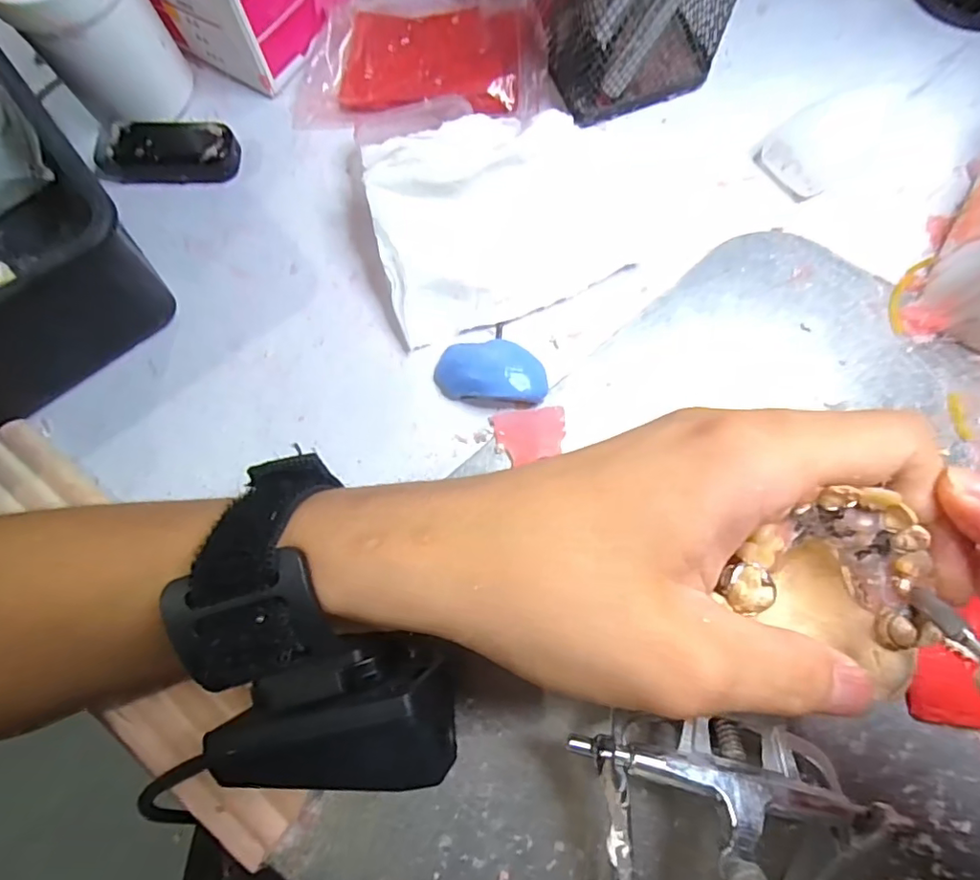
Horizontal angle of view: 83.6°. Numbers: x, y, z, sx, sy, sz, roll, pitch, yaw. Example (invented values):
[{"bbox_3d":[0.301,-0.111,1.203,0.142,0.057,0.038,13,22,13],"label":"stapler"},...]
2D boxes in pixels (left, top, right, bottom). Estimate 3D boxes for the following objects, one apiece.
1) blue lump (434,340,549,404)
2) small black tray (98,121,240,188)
[{"bbox_3d":[0.000,-0.028,0.225,0.046,0.015,0.024,6,76,2],"label":"blue lump"},{"bbox_3d":[-0.149,-0.133,0.254,0.060,0.017,0.025,-1,76,0],"label":"small black tray"}]

